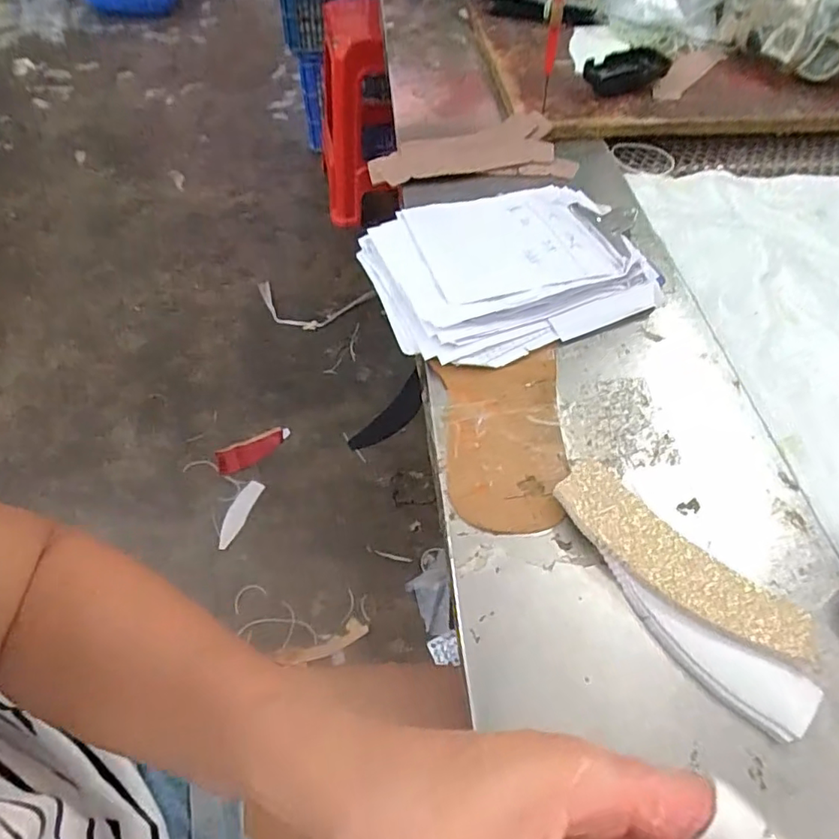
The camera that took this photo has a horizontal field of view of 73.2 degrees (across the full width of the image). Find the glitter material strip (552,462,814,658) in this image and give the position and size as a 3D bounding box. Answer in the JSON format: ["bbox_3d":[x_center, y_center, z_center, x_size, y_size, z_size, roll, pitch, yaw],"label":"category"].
[{"bbox_3d":[0.147,0.081,0.328,0.055,0.016,0.152,-36,61,-25],"label":"glitter material strip"}]

